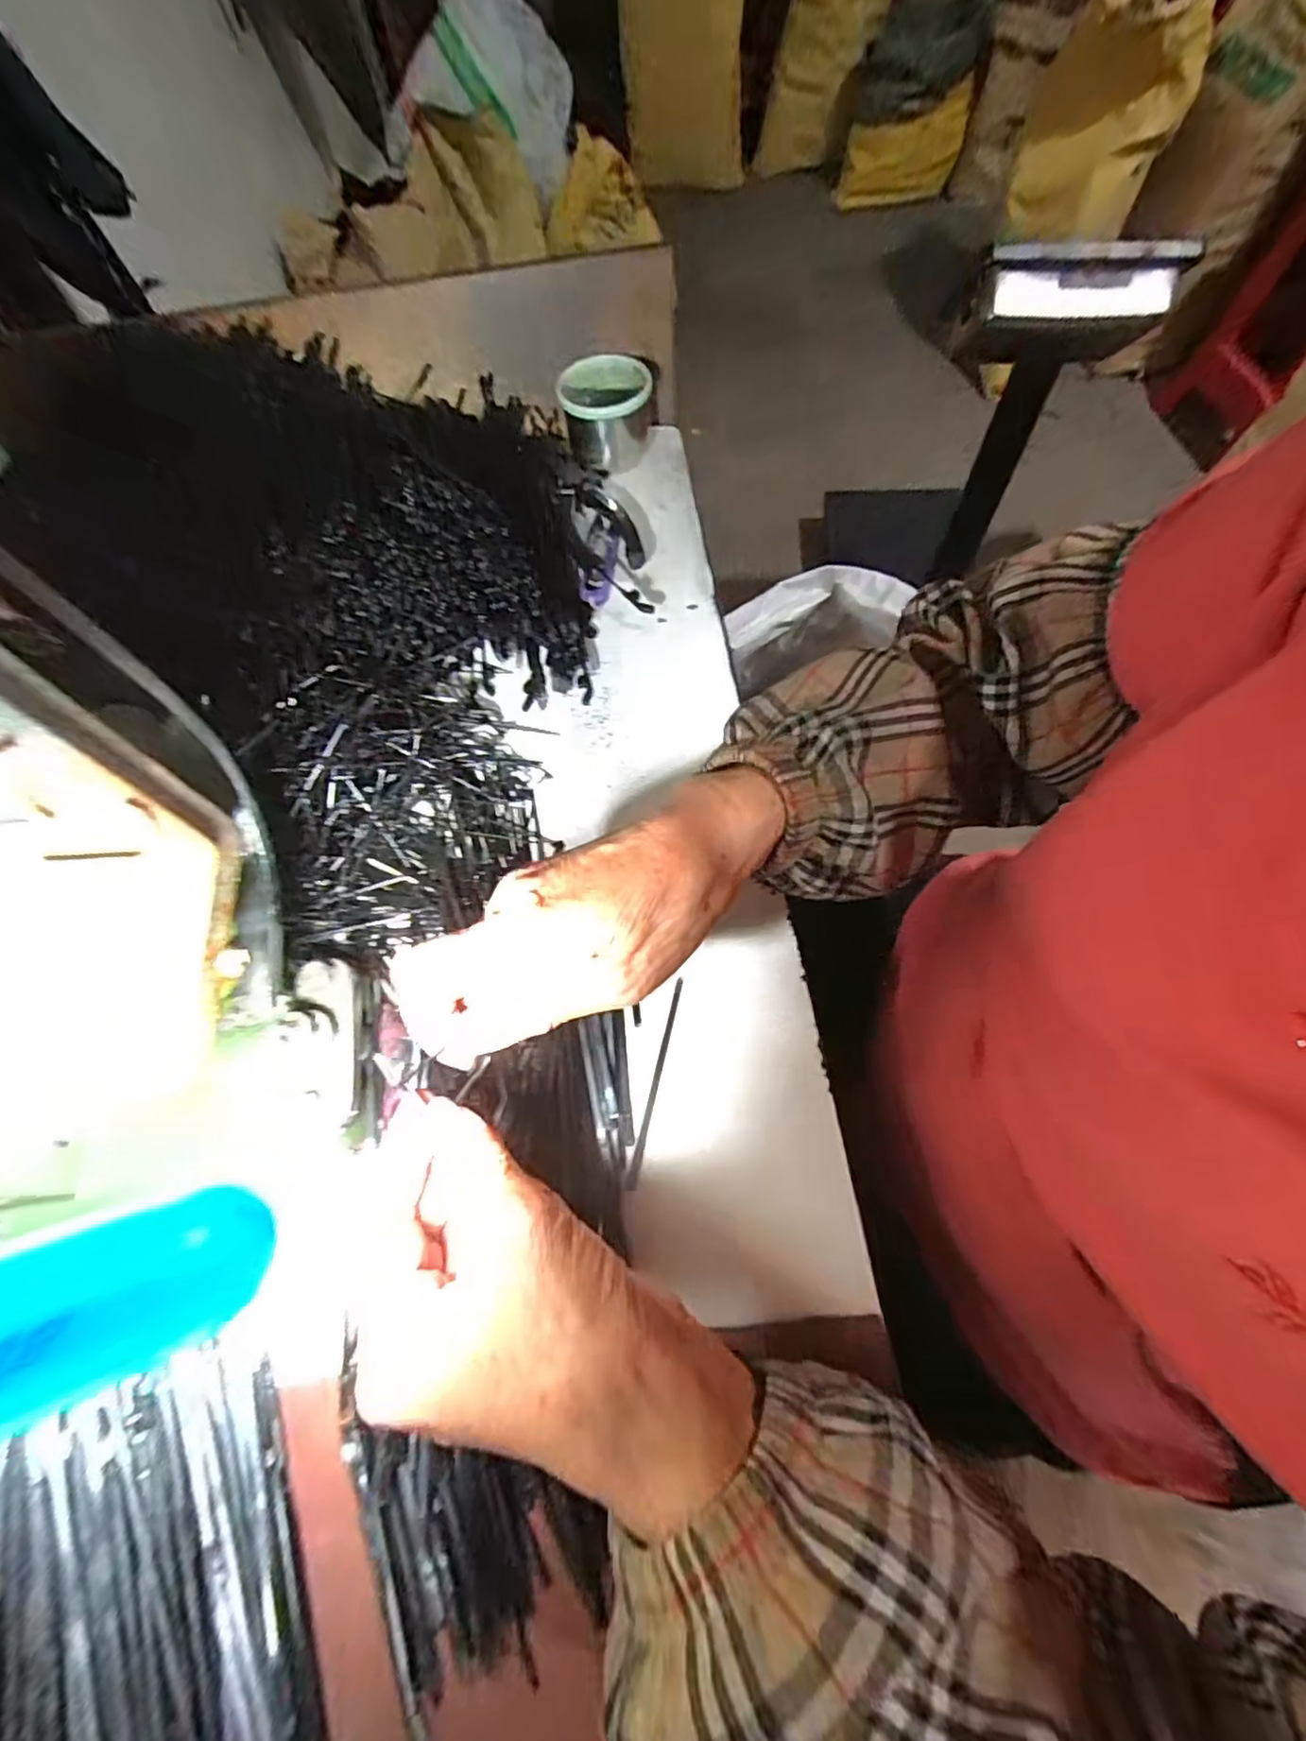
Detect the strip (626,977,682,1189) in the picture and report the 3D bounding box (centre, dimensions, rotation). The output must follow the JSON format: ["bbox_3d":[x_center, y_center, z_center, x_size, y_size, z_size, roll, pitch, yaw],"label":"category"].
[{"bbox_3d":[0.002,0.099,0.308,0.004,0.004,0.099,11,66,9],"label":"strip"}]

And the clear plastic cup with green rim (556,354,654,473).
[{"bbox_3d":[-0.035,-0.350,0.490,0.067,0.050,0.069,-2,65,3],"label":"clear plastic cup with green rim"}]

